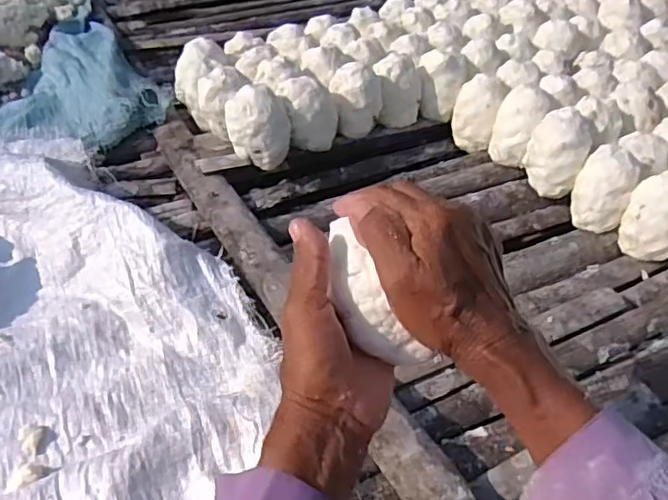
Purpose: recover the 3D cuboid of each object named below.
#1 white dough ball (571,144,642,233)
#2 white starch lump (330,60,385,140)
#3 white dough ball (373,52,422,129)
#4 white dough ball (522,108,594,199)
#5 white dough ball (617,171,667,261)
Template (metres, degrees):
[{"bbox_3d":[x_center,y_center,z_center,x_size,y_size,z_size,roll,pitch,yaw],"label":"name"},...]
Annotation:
[{"bbox_3d":[0.365,-0.082,0.854,0.074,0.090,0.076,26,49,23],"label":"white dough ball"},{"bbox_3d":[0.034,-0.224,0.949,0.078,0.091,0.063,2,45,2],"label":"white starch lump"},{"bbox_3d":[0.100,-0.251,0.995,0.076,0.090,0.088,6,45,5],"label":"white dough ball"},{"bbox_3d":[0.313,-0.137,0.887,0.083,0.093,0.076,23,48,21],"label":"white dough ball"},{"bbox_3d":[0.418,-0.045,0.820,0.071,0.088,0.078,1,44,-1],"label":"white dough ball"}]

